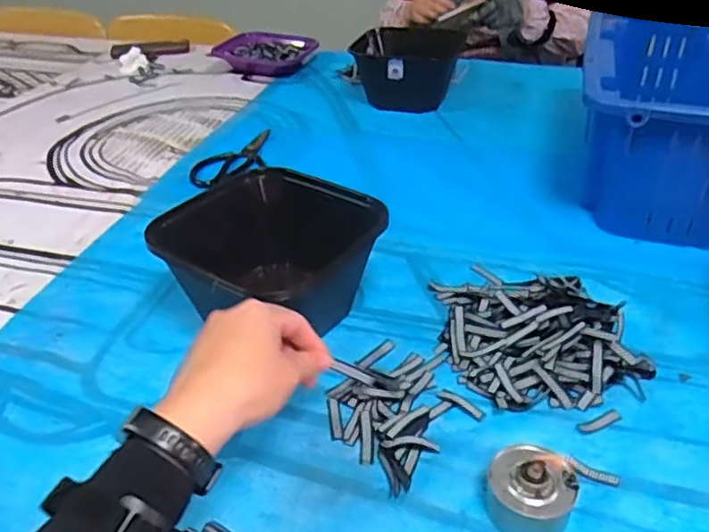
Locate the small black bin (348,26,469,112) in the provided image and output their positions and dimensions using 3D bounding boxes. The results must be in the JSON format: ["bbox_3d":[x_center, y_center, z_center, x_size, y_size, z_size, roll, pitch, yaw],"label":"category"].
[{"bbox_3d":[0.086,-0.329,1.079,0.191,0.100,0.158,4,35,9],"label":"small black bin"}]

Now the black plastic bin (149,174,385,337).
[{"bbox_3d":[-0.081,0.002,0.619,0.184,0.107,0.168,19,40,28],"label":"black plastic bin"}]

